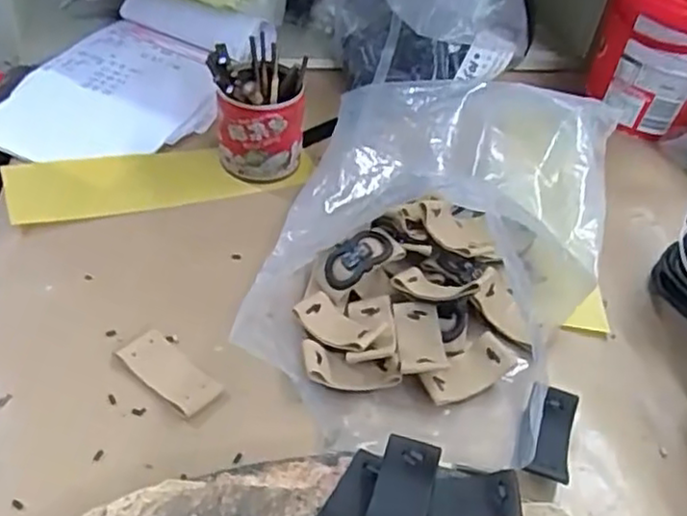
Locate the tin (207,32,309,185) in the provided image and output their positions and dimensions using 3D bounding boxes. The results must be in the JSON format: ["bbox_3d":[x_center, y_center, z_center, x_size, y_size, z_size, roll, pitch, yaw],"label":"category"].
[{"bbox_3d":[-0.063,-0.113,0.528,0.065,0.094,0.066,4,45,-4],"label":"tin"}]

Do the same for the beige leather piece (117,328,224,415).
[{"bbox_3d":[-0.101,0.065,0.399,0.062,0.005,0.028,33,50,24],"label":"beige leather piece"}]

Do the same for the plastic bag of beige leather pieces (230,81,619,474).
[{"bbox_3d":[0.062,-0.018,0.465,0.205,0.061,0.304,17,46,10],"label":"plastic bag of beige leather pieces"}]

